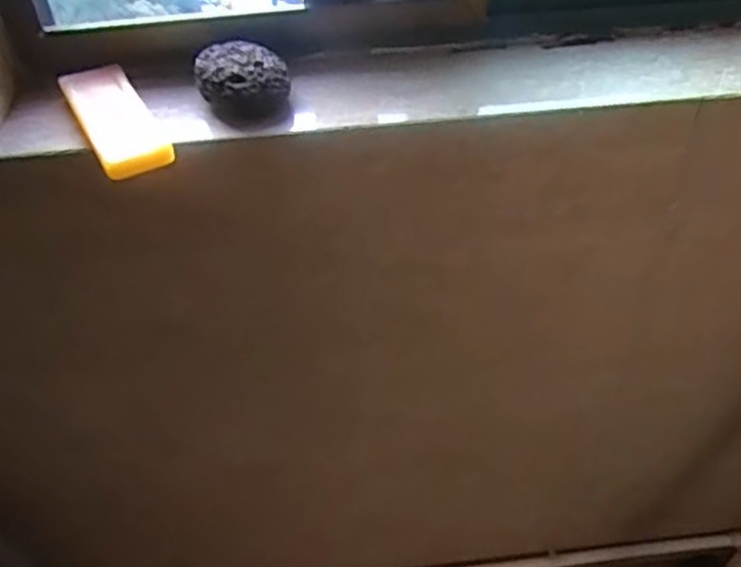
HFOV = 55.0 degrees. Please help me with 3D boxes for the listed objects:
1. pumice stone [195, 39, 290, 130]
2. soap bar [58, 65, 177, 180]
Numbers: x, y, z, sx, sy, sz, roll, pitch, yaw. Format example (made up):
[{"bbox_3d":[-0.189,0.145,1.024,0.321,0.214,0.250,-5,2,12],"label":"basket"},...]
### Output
[{"bbox_3d":[-0.106,-0.167,0.593,0.072,0.039,0.079,-1,45,1],"label":"pumice stone"},{"bbox_3d":[-0.209,-0.135,0.580,0.057,0.030,0.135,-24,49,-20],"label":"soap bar"}]

